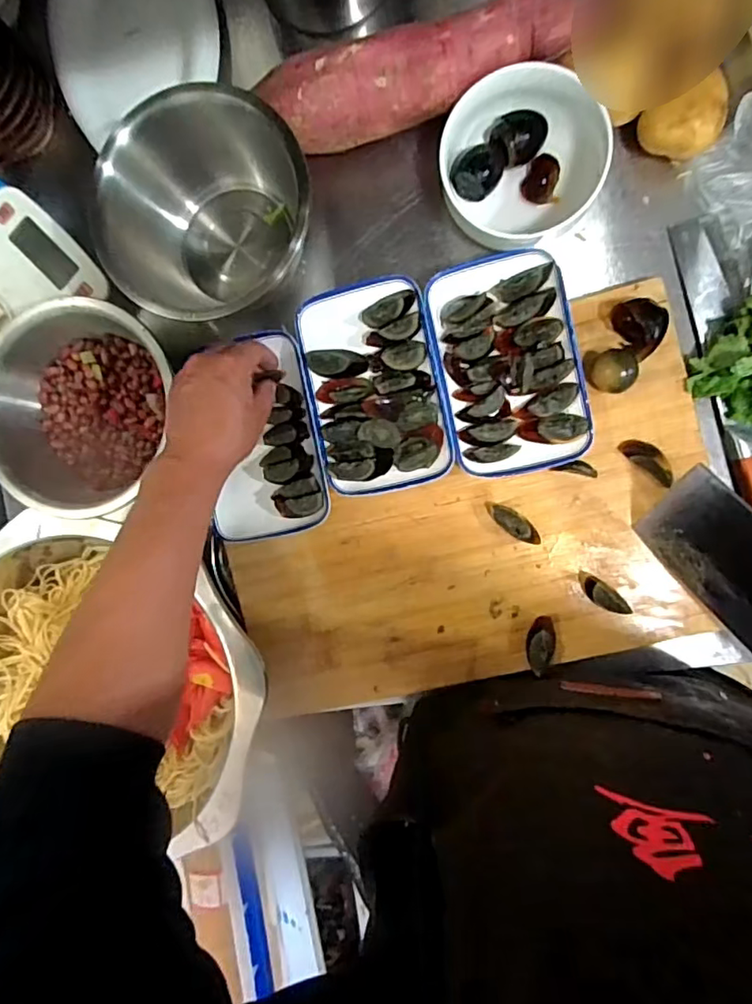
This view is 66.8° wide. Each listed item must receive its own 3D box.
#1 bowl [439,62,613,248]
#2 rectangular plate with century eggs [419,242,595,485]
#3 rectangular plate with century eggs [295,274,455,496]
[{"bbox_3d":[0.125,-0.295,0.496,0.128,0.060,0.132,0,93,9],"label":"bowl"},{"bbox_3d":[0.116,-0.123,0.509,0.118,0.026,0.190,-12,91,9],"label":"rectangular plate with century eggs"},{"bbox_3d":[-0.002,-0.105,0.525,0.118,0.025,0.185,-11,91,9],"label":"rectangular plate with century eggs"}]

